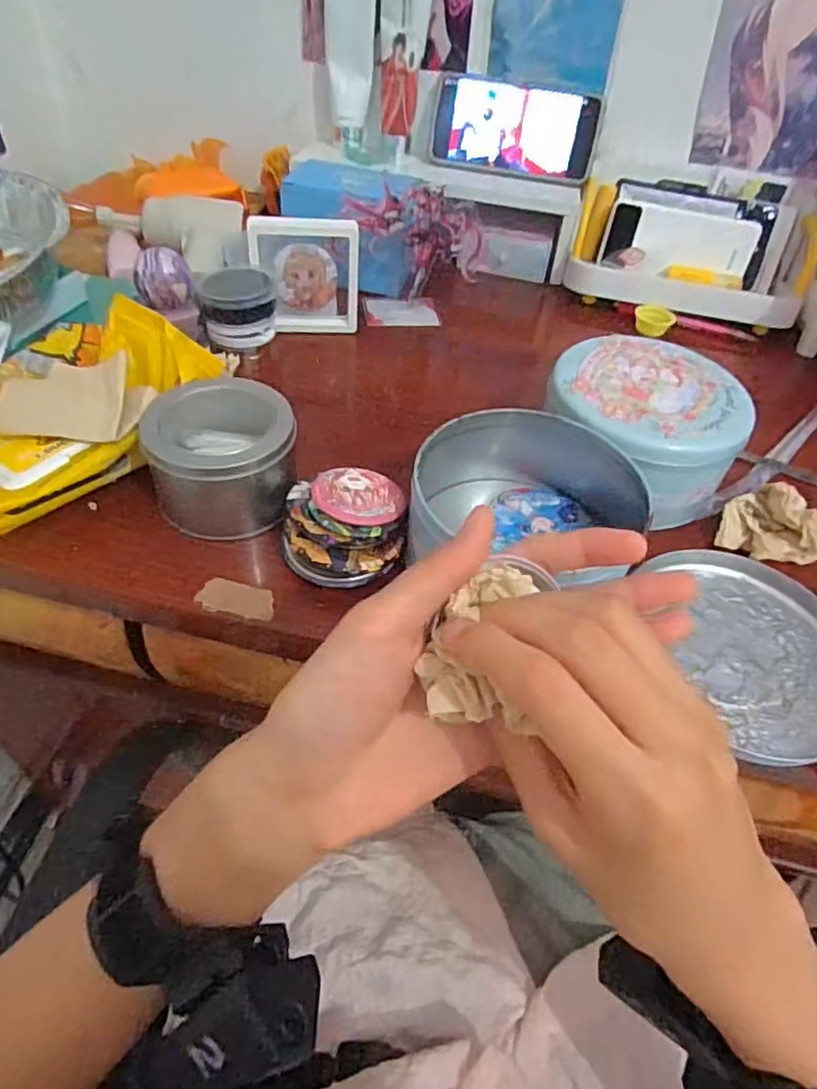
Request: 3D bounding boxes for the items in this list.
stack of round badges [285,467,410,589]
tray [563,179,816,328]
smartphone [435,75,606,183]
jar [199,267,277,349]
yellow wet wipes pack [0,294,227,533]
[{"bbox_3d":[-0.038,-0.010,0.365,0.068,0.037,0.069,4,47,-3],"label":"stack of round badges"},{"bbox_3d":[0.285,-0.295,0.634,0.233,0.082,0.139,8,47,1],"label":"tray"},{"bbox_3d":[0.107,-0.416,0.630,0.163,0.079,0.015,10,24,4],"label":"smartphone"},{"bbox_3d":[-0.135,-0.189,0.501,0.057,0.043,0.050,-6,48,-12],"label":"jar"},{"bbox_3d":[-0.221,-0.087,0.401,0.125,0.052,0.211,37,54,25],"label":"yellow wet wipes pack"}]

